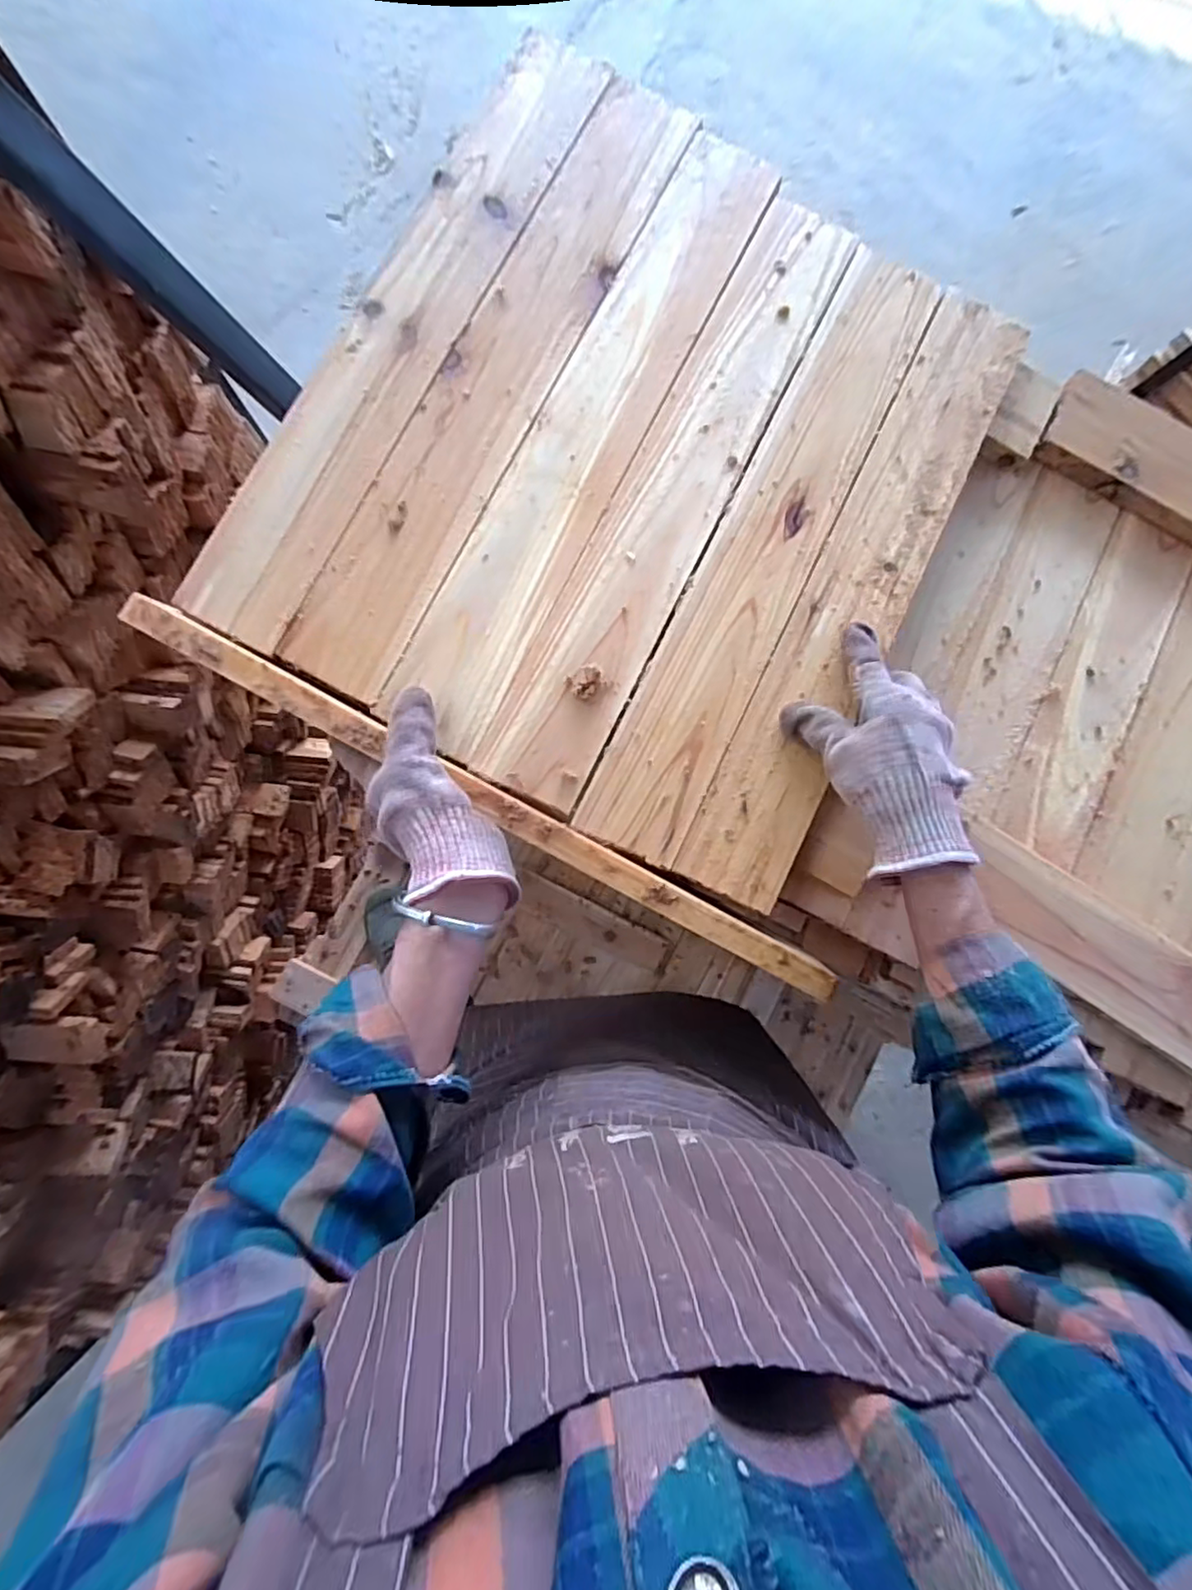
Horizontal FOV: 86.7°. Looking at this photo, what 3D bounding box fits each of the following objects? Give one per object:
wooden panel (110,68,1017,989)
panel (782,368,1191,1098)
[{"bbox_3d":[0.022,-0.218,0.432,0.442,0.017,0.525,24,82,-2],"label":"wooden panel"},{"bbox_3d":[0.482,-0.017,0.480,0.553,0.031,0.467,27,82,-2],"label":"panel"}]

